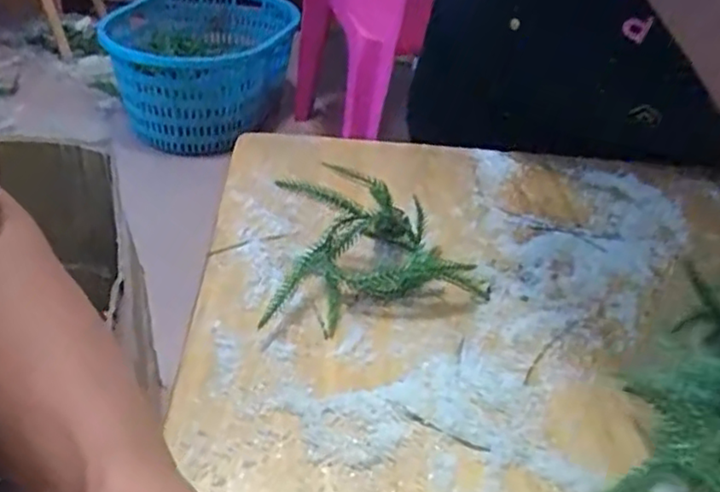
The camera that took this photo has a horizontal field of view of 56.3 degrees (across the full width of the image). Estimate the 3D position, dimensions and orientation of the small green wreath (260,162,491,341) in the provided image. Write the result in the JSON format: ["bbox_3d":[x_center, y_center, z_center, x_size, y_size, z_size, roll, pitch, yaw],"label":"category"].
[{"bbox_3d":[0.015,0.006,0.426,0.141,0.055,0.102,3,38,-4],"label":"small green wreath"}]

